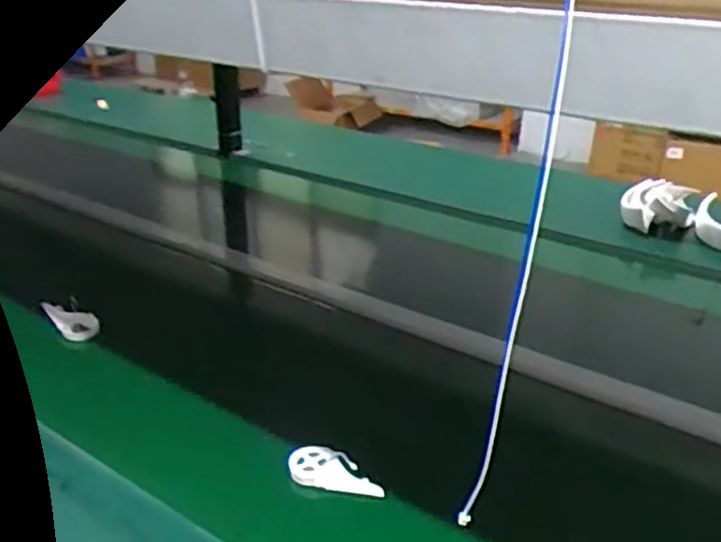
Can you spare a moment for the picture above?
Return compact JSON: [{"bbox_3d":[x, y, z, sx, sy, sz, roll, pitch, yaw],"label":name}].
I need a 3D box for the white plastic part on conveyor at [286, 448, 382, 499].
[{"bbox_3d":[-0.024,0.194,0.662,0.093,0.011,0.039,5,60,12],"label":"white plastic part on conveyor"}]

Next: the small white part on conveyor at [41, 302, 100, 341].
[{"bbox_3d":[-0.408,0.068,0.949,0.094,0.022,0.043,24,33,16],"label":"small white part on conveyor"}]

